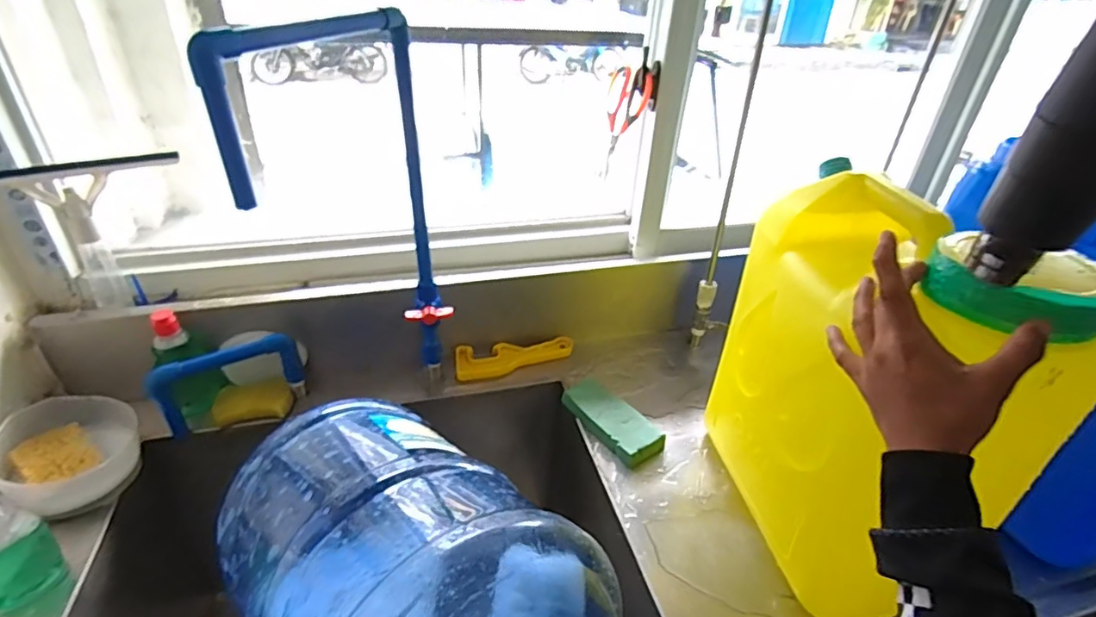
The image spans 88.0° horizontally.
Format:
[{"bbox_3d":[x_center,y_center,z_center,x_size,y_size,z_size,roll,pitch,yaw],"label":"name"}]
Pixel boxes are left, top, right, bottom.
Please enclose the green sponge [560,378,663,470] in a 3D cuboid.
[{"bbox_3d":[0.091,0.164,0.841,0.069,0.034,0.163,-23,43,-33],"label":"green sponge"}]

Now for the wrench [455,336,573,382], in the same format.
[{"bbox_3d":[-0.054,0.079,0.954,0.202,0.022,0.066,-10,37,-18],"label":"wrench"}]

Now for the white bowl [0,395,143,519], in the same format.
[{"bbox_3d":[-0.595,0.176,0.706,0.144,0.078,0.143,2,35,-1],"label":"white bowl"}]

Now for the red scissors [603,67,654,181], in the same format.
[{"bbox_3d":[0.108,-0.295,0.893,0.022,0.160,0.082,7,22,-44],"label":"red scissors"}]

